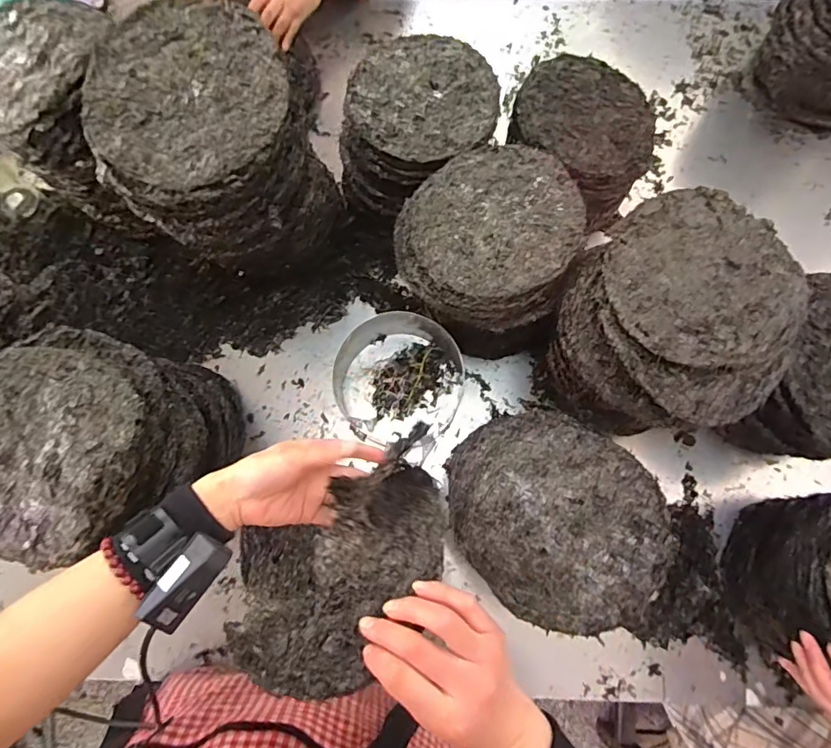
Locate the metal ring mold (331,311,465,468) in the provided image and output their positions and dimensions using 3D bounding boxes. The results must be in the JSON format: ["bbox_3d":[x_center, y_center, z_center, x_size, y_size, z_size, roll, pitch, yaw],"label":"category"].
[{"bbox_3d":[-0.020,0.004,0.717,0.182,0.081,0.190,0,74,1],"label":"metal ring mold"}]

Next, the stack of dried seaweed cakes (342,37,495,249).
[{"bbox_3d":[0.005,-0.334,0.752,0.205,0.199,0.222,44,79,12],"label":"stack of dried seaweed cakes"}]

